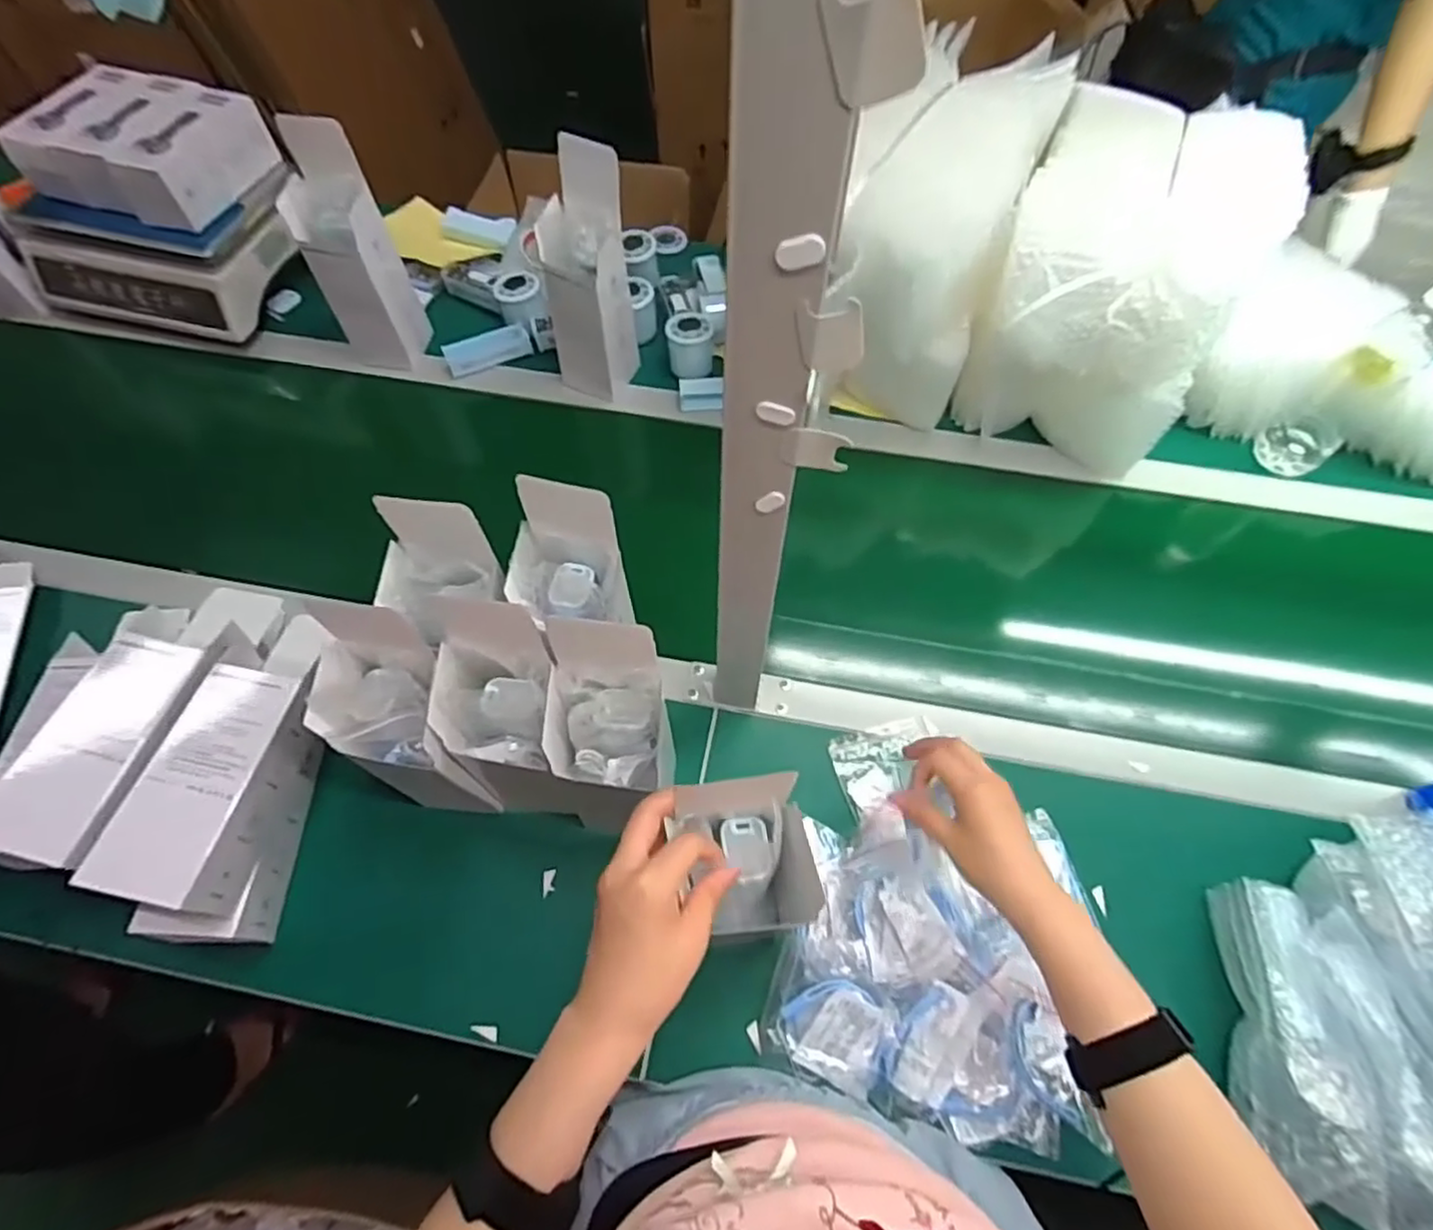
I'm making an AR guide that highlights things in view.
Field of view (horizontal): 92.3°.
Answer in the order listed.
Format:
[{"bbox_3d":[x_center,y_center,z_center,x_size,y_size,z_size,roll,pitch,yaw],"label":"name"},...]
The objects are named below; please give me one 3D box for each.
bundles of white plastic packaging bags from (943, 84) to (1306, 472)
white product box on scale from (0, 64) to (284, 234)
[{"bbox_3d":[0.406,-0.342,0.730,0.214,0.236,0.281,24,66,11],"label":"bundles of white plastic packaging bags"},{"bbox_3d":[-0.668,-0.553,0.805,0.226,0.073,0.171,19,65,8],"label":"white product box on scale"}]

